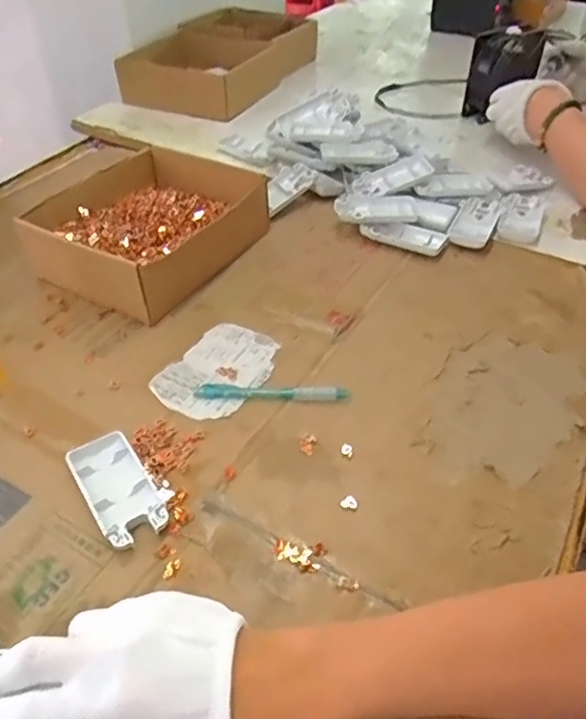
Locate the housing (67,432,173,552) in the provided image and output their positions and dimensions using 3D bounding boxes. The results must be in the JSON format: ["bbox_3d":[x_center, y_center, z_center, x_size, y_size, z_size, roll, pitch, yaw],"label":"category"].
[{"bbox_3d":[-0.126,0.094,0.439,0.051,0.015,0.092,-25,50,-25],"label":"housing"}]

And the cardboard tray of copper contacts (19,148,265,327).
[{"bbox_3d":[-0.153,-0.149,0.663,0.188,0.065,0.229,25,49,23],"label":"cardboard tray of copper contacts"}]

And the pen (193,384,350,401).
[{"bbox_3d":[-0.019,0.028,0.515,0.131,0.010,0.015,3,44,2],"label":"pen"}]

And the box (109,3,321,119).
[{"bbox_3d":[-0.132,-0.532,1.059,0.232,0.075,0.389,18,47,16],"label":"box"}]

